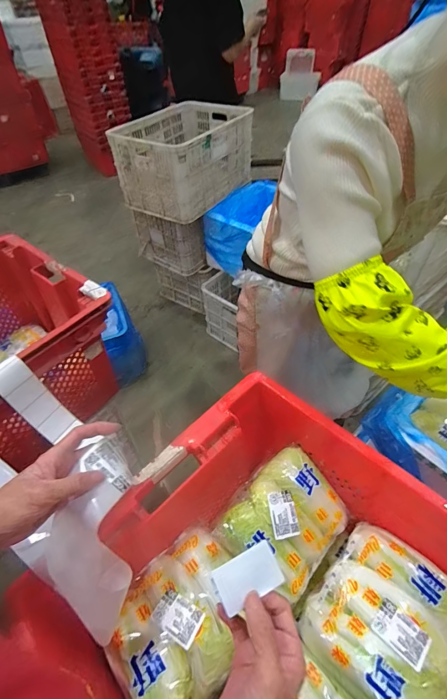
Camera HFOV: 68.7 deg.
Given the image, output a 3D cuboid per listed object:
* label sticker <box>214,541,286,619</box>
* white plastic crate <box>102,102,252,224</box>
[{"bbox_3d":[0.022,0.207,0.298,0.057,0.004,0.038,-23,80,-14],"label":"label sticker"},{"bbox_3d":[-0.162,-0.902,1.541,0.442,0.300,0.583,26,54,24],"label":"white plastic crate"}]

